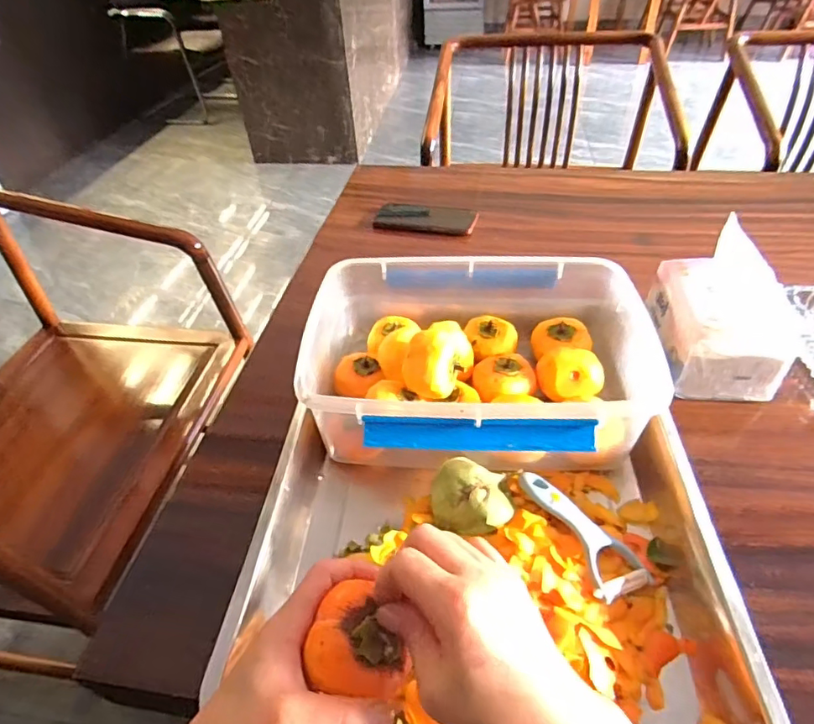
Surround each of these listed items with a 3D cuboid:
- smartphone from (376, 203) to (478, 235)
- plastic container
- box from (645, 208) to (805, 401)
[{"bbox_3d":[0.034,-0.242,0.849,0.166,0.014,0.089,9,45,14],"label":"smartphone"},{"bbox_3d":[0.066,-0.009,0.504,0.306,0.101,0.241,-1,44,4],"label":"plastic container"},{"bbox_3d":[0.330,-0.053,0.538,0.099,0.126,0.146,2,44,6],"label":"box"}]

